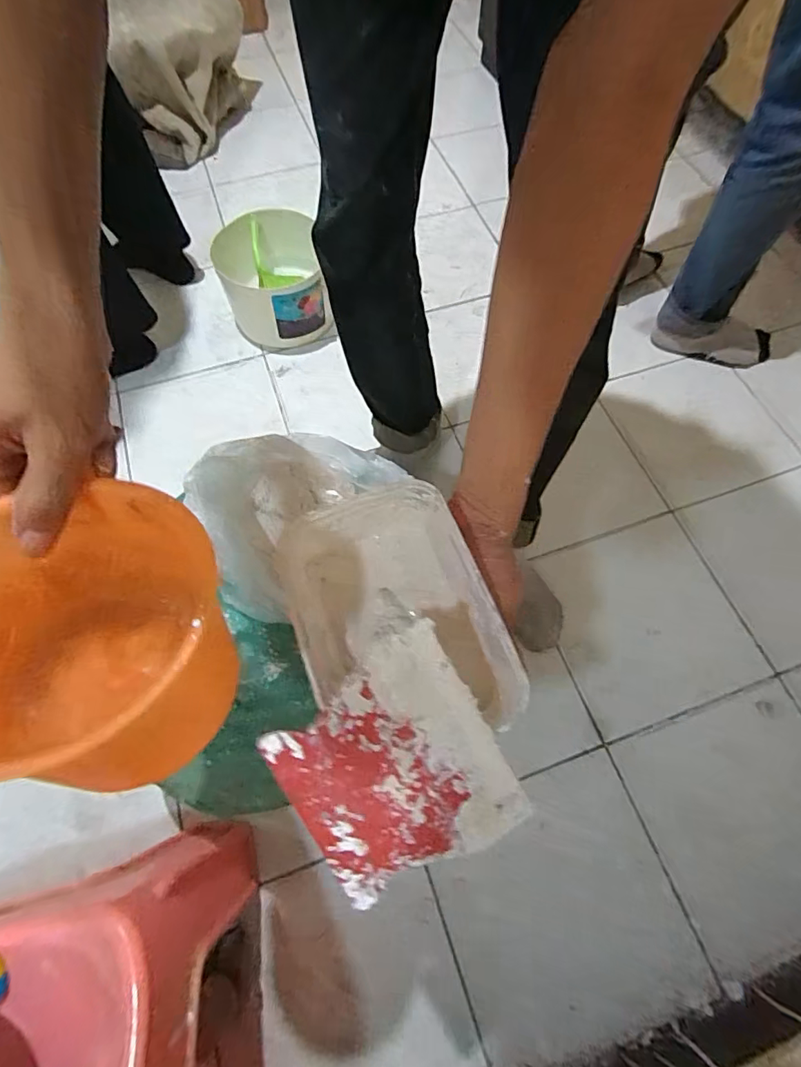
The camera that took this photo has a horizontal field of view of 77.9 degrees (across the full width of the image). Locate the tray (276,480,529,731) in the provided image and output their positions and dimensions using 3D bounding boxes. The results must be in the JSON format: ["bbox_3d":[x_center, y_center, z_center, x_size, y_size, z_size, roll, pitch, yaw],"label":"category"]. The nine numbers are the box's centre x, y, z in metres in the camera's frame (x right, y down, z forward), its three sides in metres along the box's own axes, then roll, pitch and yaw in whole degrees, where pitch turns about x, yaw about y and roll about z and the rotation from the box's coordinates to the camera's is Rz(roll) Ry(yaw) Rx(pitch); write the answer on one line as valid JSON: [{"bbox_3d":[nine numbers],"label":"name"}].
[{"bbox_3d":[-0.006,0.053,0.327,0.119,0.047,0.168,-19,65,-9],"label":"tray"}]

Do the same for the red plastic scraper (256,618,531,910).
[{"bbox_3d":[-0.003,0.125,0.265,0.106,0.004,0.121,-30,93,-7],"label":"red plastic scraper"}]

